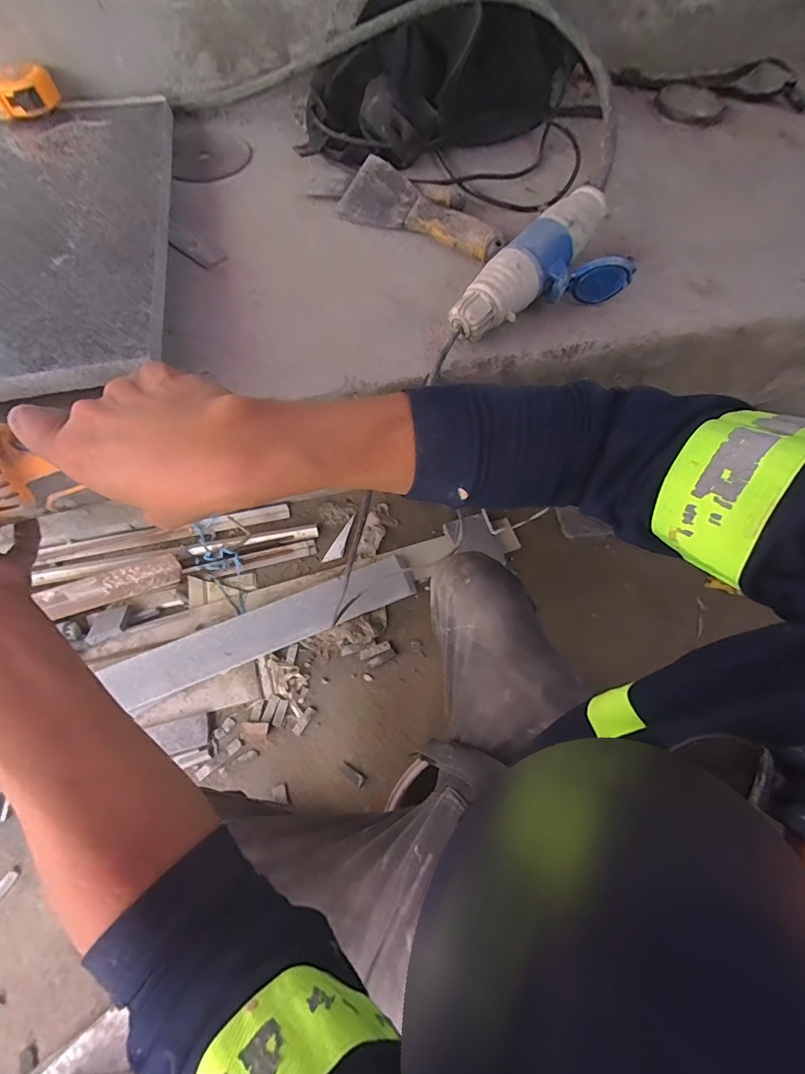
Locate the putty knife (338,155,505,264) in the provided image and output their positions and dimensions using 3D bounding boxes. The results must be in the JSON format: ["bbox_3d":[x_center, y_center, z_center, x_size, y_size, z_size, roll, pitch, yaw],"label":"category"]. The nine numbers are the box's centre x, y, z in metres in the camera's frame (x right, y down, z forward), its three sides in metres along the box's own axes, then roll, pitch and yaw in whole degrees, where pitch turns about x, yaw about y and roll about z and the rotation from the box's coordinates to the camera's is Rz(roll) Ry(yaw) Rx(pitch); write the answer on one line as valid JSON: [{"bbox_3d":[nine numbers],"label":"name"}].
[{"bbox_3d":[0.021,-0.322,0.438,0.176,0.015,0.065,28,86,15],"label":"putty knife"}]

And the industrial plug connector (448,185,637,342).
[{"bbox_3d":[0.131,-0.220,0.382,0.089,0.054,0.191,41,69,19],"label":"industrial plug connector"}]

